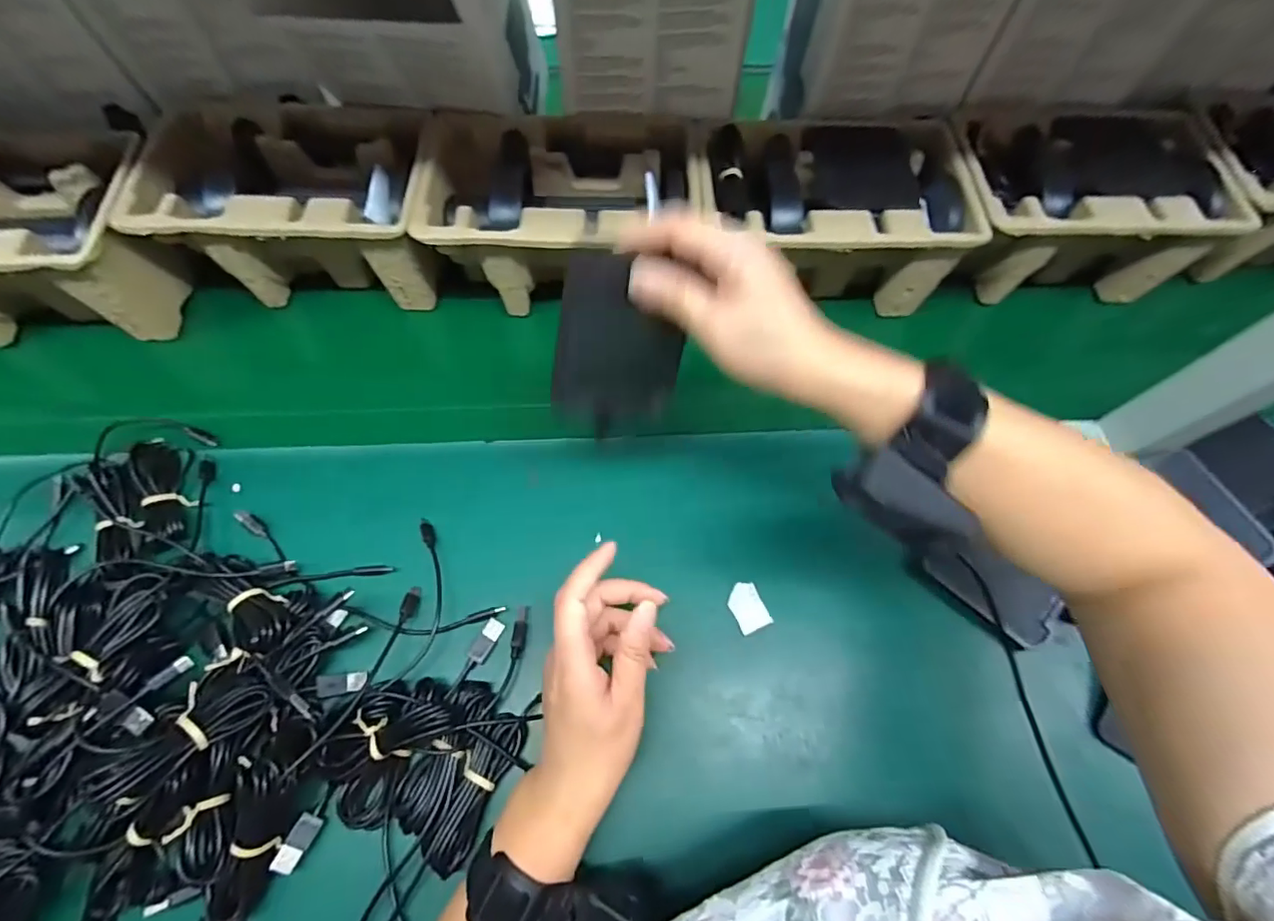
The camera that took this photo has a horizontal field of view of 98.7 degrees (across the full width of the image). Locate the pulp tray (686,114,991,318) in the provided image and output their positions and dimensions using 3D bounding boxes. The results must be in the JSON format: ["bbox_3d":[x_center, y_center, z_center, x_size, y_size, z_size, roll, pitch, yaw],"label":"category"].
[{"bbox_3d":[0.166,-0.209,0.494,0.231,0.103,0.143,0,66,-3],"label":"pulp tray"}]

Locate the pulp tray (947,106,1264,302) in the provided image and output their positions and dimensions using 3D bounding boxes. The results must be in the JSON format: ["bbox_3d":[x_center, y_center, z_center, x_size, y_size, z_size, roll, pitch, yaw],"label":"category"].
[{"bbox_3d":[0.404,-0.225,0.510,0.247,0.105,0.146,3,66,-2],"label":"pulp tray"}]

